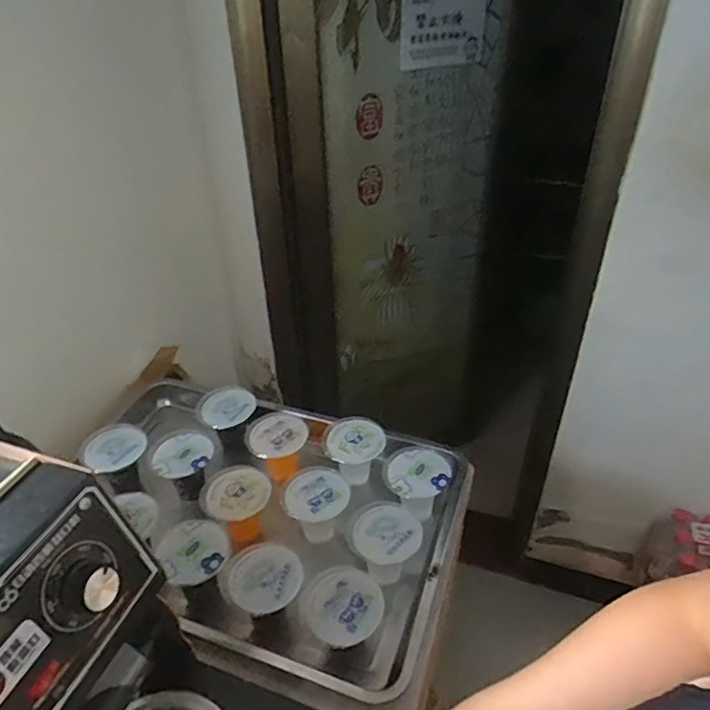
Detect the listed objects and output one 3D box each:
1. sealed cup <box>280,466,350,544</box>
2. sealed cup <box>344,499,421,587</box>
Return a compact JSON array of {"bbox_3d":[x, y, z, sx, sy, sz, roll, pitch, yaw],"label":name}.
[{"bbox_3d":[-0.054,0.218,0.800,0.086,0.098,0.080,-1,36,1],"label":"sealed cup"},{"bbox_3d":[0.037,0.247,0.733,0.088,0.083,0.094,-1,36,1],"label":"sealed cup"}]

